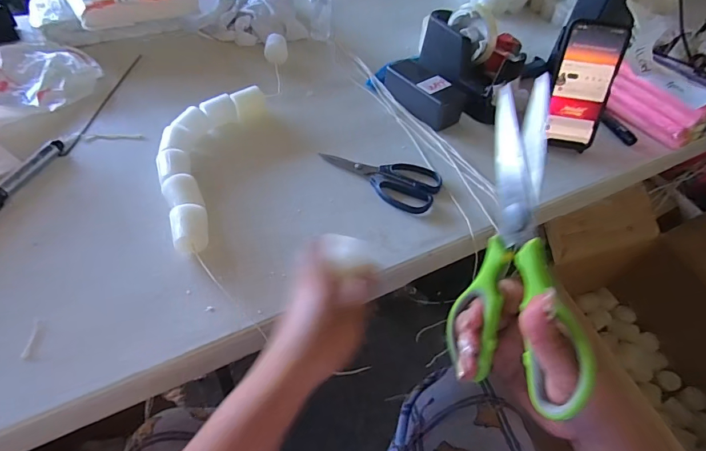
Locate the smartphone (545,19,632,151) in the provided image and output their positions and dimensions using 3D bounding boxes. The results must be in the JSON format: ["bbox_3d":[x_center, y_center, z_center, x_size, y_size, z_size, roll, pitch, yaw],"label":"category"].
[{"bbox_3d":[0.316,-0.189,0.570,0.081,0.165,0.011,7,22,6],"label":"smartphone"}]

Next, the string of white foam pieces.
[{"bbox_3d":[-0.190,-0.087,0.513,0.097,0.033,0.276,8,50,0],"label":"string of white foam pieces"}]

